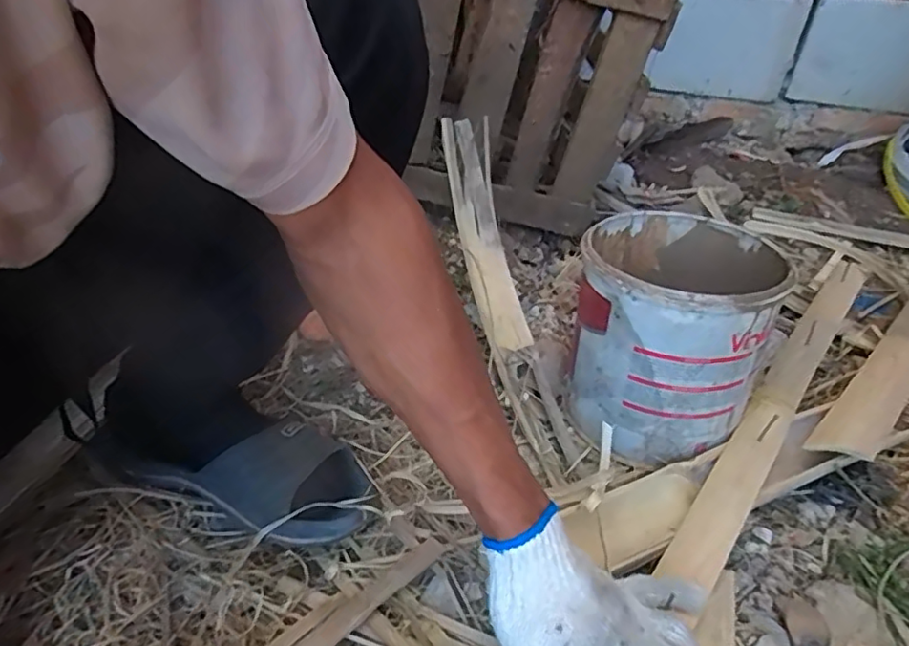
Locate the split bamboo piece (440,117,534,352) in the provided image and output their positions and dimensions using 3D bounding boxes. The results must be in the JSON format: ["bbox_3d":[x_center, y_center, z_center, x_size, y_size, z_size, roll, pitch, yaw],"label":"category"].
[{"bbox_3d":[0.036,-0.098,0.656,0.055,0.026,0.258,-10,81,-17],"label":"split bamboo piece"}]

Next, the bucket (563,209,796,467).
[{"bbox_3d":[0.198,0.008,0.573,0.165,0.180,0.180,3,37,-2],"label":"bucket"}]

